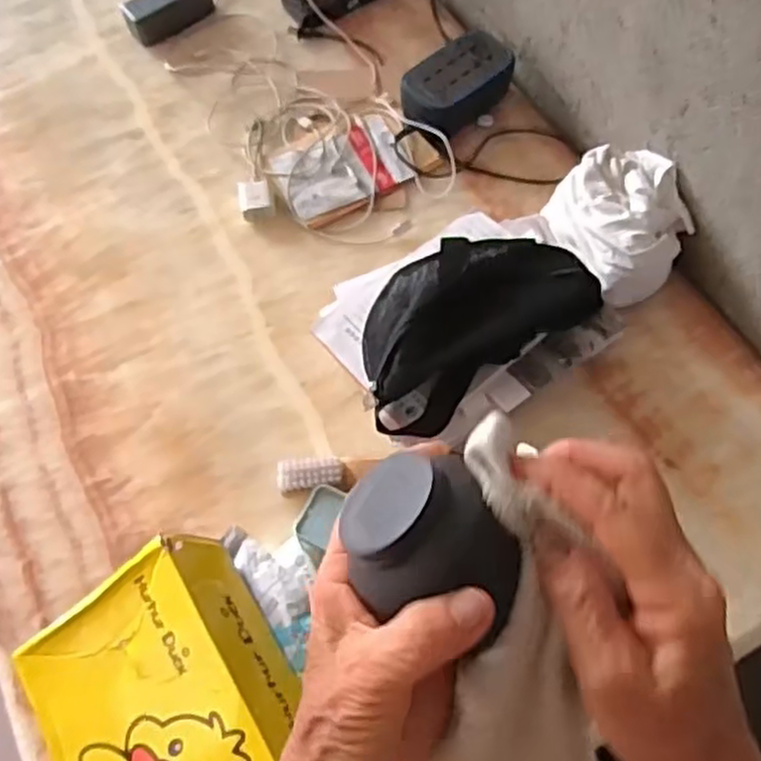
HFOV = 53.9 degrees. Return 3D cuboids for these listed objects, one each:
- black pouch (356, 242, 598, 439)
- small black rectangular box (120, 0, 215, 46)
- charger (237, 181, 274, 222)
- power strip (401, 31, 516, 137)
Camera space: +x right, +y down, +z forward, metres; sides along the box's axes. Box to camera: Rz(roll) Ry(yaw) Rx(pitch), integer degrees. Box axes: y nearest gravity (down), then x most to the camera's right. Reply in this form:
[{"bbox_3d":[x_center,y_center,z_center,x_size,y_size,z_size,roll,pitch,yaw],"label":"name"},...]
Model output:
[{"bbox_3d":[0.081,-0.075,0.812,0.273,0.062,0.182,-34,68,-12],"label":"black pouch"},{"bbox_3d":[-0.314,-0.558,1.117,0.132,0.042,0.063,-35,68,-12],"label":"small black rectangular box"},{"bbox_3d":[-0.161,-0.233,0.968,0.042,0.029,0.047,-13,65,-2],"label":"charger"},{"bbox_3d":[0.103,-0.396,1.000,0.152,0.061,0.085,-37,68,-13],"label":"power strip"}]

